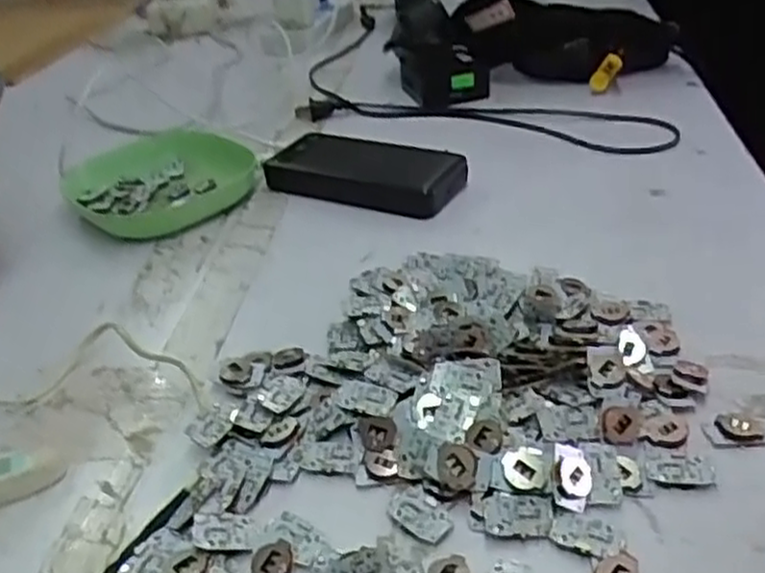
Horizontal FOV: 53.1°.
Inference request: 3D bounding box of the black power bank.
[{"bbox_3d":[-0.013,-0.095,0.618,0.149,0.026,0.076,14,38,27],"label":"black power bank"}]

